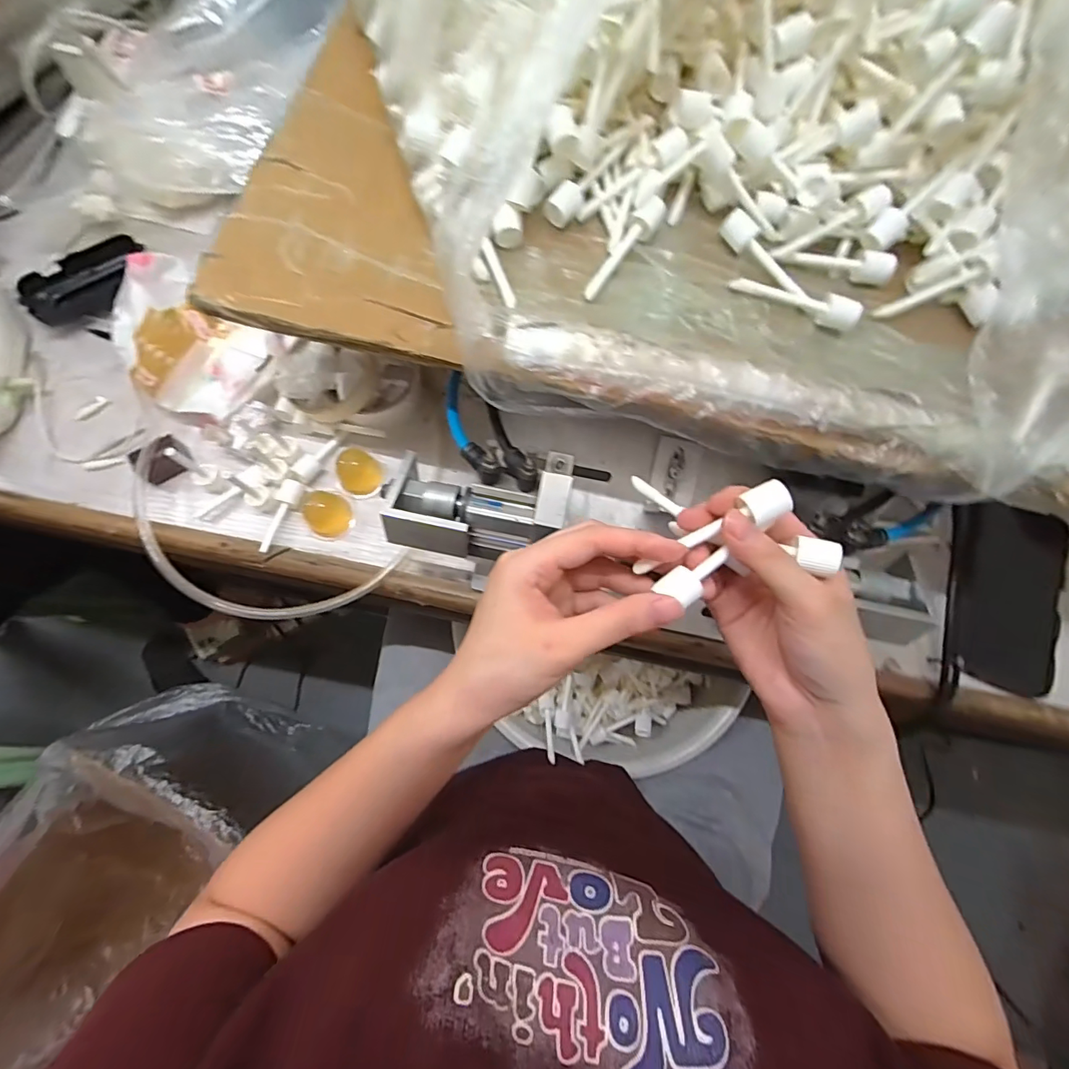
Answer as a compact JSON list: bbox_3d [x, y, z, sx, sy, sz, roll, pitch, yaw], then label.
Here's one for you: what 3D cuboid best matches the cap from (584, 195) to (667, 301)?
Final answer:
[{"bbox_3d":[0.058,-0.187,0.321,0.017,0.017,0.079,35,77,7],"label":"cap"}]

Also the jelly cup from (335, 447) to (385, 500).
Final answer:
[{"bbox_3d":[-0.150,-0.053,0.424,0.034,0.025,0.039,-34,79,-10],"label":"jelly cup"}]

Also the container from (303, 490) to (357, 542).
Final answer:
[{"bbox_3d":[-0.176,-0.017,0.423,0.037,0.018,0.040,1,75,-2],"label":"container"}]

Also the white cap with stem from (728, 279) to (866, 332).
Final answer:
[{"bbox_3d":[0.171,-0.155,0.322,0.082,0.013,0.014,20,75,3],"label":"white cap with stem"}]

